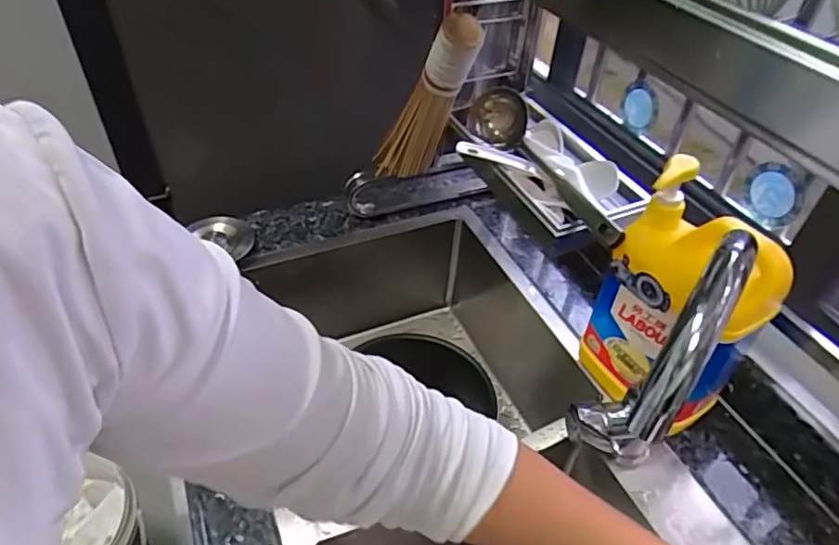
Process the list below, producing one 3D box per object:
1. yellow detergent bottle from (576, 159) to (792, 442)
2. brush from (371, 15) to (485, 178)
[{"bbox_3d":[0.263,0.043,0.576,0.080,0.260,0.133,-21,49,-24],"label":"yellow detergent bottle"},{"bbox_3d":[0.008,-0.204,0.722,0.041,0.311,0.066,-22,78,-25],"label":"brush"}]

